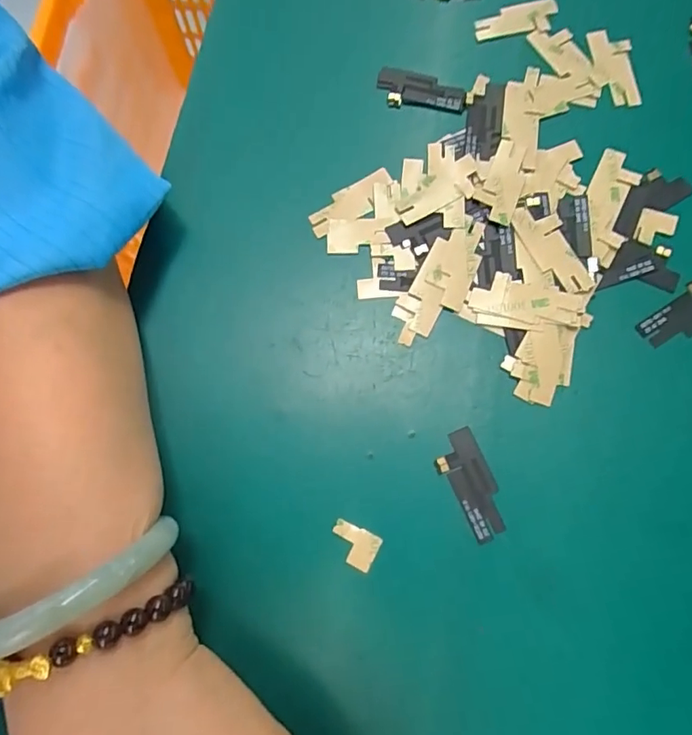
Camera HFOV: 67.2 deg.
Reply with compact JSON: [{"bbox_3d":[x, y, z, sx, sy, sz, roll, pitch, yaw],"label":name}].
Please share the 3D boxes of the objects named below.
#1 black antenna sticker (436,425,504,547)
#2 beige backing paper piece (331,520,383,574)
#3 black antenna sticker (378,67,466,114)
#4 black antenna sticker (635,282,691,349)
[{"bbox_3d":[0.047,0.044,0.196,0.017,0.004,0.040,-23,77,-5],"label":"black antenna sticker"},{"bbox_3d":[0.003,0.066,0.192,0.018,0.004,0.013,28,78,7],"label":"beige backing paper piece"},{"bbox_3d":[0.034,-0.126,0.238,0.039,0.007,0.018,8,77,3],"label":"black antenna sticker"},{"bbox_3d":[0.137,-0.021,0.209,0.039,0.004,0.017,-33,78,-7],"label":"black antenna sticker"}]

